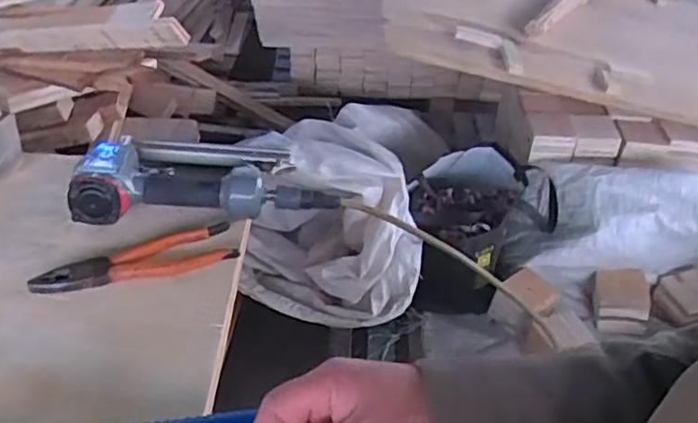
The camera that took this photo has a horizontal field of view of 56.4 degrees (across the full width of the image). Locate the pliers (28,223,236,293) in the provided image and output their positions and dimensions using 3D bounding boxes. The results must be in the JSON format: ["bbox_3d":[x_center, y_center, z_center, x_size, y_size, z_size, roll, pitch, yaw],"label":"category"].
[{"bbox_3d":[-0.211,0.052,0.653,0.196,0.016,0.047,-18,45,-22],"label":"pliers"}]

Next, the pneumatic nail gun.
[{"bbox_3d":[-0.163,-0.055,0.739,0.268,0.058,0.138,-5,42,-9],"label":"pneumatic nail gun"}]

